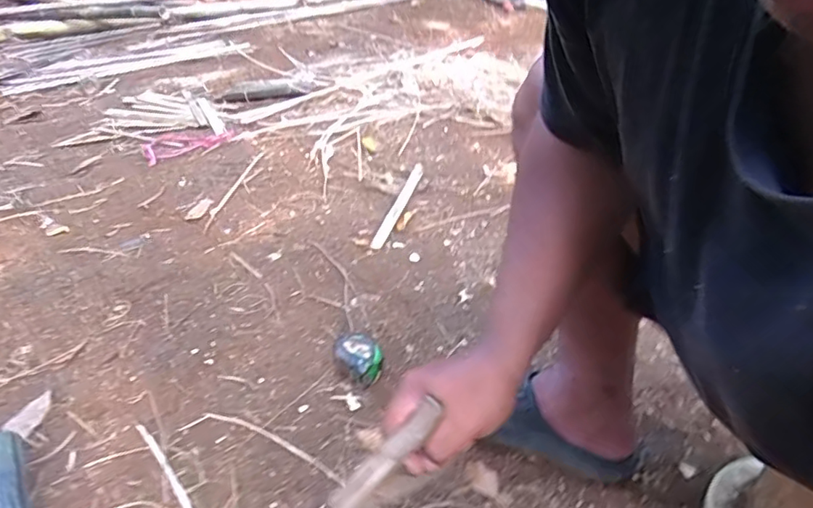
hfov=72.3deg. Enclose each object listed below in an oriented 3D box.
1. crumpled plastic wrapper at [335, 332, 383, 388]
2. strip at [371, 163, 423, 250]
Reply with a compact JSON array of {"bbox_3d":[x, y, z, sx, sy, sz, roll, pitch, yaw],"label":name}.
[{"bbox_3d":[-0.074,0.162,0.866,0.065,0.039,0.090,-14,35,-13],"label":"crumpled plastic wrapper"},{"bbox_3d":[-0.010,-0.132,1.336,0.035,0.010,0.430,6,35,15],"label":"strip"}]

